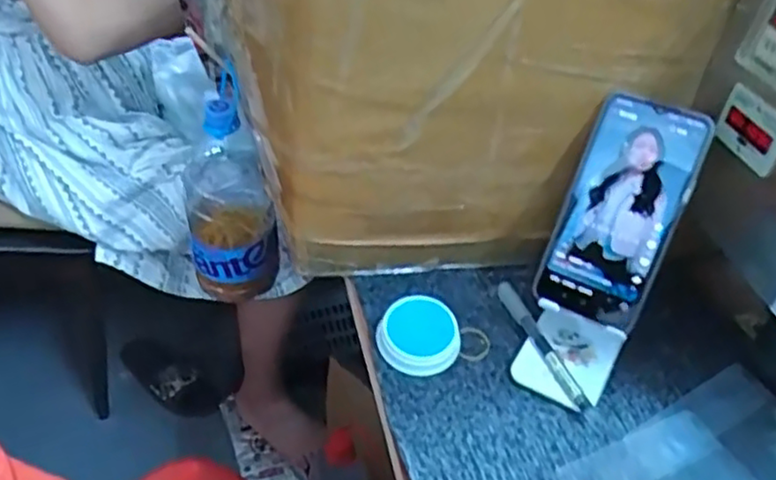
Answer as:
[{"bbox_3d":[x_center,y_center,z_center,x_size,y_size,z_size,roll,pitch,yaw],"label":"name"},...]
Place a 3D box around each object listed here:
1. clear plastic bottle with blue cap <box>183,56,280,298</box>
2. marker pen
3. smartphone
[{"bbox_3d":[-0.170,-0.045,0.741,0.096,0.250,0.086,-2,41,-11],"label":"clear plastic bottle with blue cap"},{"bbox_3d":[0.121,0.080,0.541,0.016,0.012,0.130,-8,42,-18],"label":"marker pen"},{"bbox_3d":[0.167,-0.020,0.499,0.074,0.162,0.010,24,11,19],"label":"smartphone"}]

